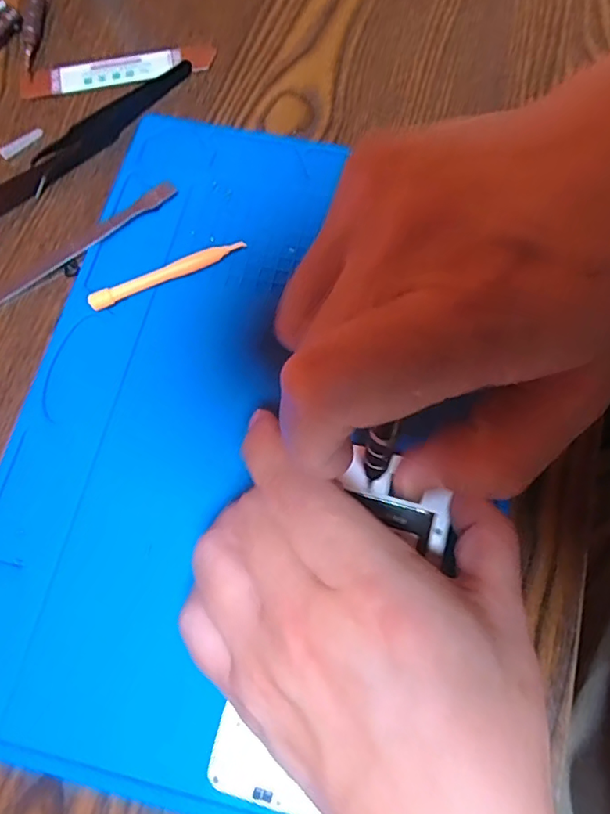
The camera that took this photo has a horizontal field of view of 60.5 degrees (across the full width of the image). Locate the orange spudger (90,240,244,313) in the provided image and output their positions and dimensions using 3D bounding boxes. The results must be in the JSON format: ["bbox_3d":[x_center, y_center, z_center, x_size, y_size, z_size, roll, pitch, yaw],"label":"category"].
[{"bbox_3d":[-0.069,-0.068,0.266,0.082,0.008,0.008,-26,74,-8],"label":"orange spudger"}]

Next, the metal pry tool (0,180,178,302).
[{"bbox_3d":[-0.119,-0.085,0.277,0.117,0.006,0.012,-36,75,-10],"label":"metal pry tool"}]

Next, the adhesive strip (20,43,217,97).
[{"bbox_3d":[-0.113,-0.204,0.316,0.115,0.004,0.020,-13,72,-4],"label":"adhesive strip"}]

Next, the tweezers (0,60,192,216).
[{"bbox_3d":[-0.131,-0.148,0.296,0.167,0.008,0.020,-42,76,-12],"label":"tweezers"}]

